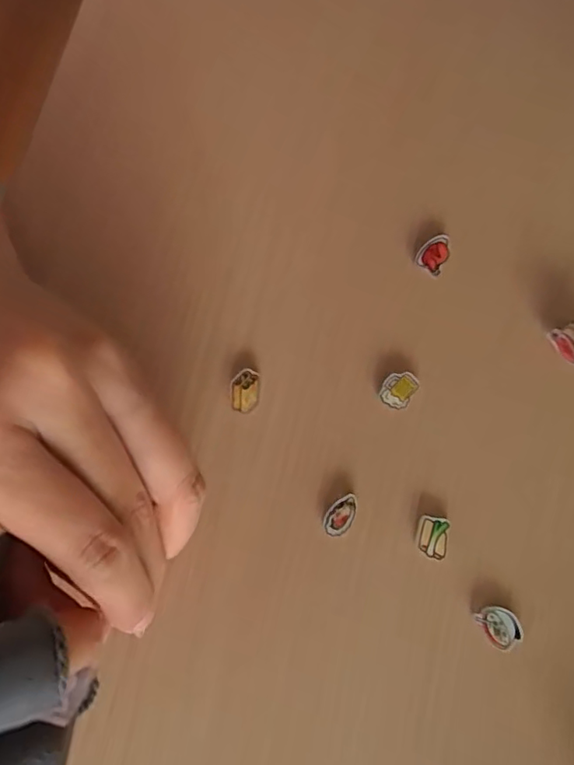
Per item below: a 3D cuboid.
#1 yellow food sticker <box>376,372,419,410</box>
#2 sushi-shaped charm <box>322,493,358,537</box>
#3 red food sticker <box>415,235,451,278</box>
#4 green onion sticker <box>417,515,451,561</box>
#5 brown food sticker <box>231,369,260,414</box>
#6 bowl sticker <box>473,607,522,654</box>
[{"bbox_3d":[0.040,0.002,0.203,0.012,0.004,0.014,30,80,5],"label":"yellow food sticker"},{"bbox_3d":[0.019,0.046,0.195,0.009,0.004,0.016,34,81,5],"label":"sushi-shaped charm"},{"bbox_3d":[0.057,-0.050,0.214,0.011,0.004,0.015,29,80,4],"label":"red food sticker"},{"bbox_3d":[0.051,0.054,0.194,0.010,0.004,0.014,10,79,1],"label":"green onion sticker"},{"bbox_3d":[-0.015,0.003,0.202,0.010,0.004,0.015,0,79,-1],"label":"brown food sticker"},{"bbox_3d":[0.072,0.082,0.188,0.012,0.004,0.015,-35,82,-7],"label":"bowl sticker"}]

